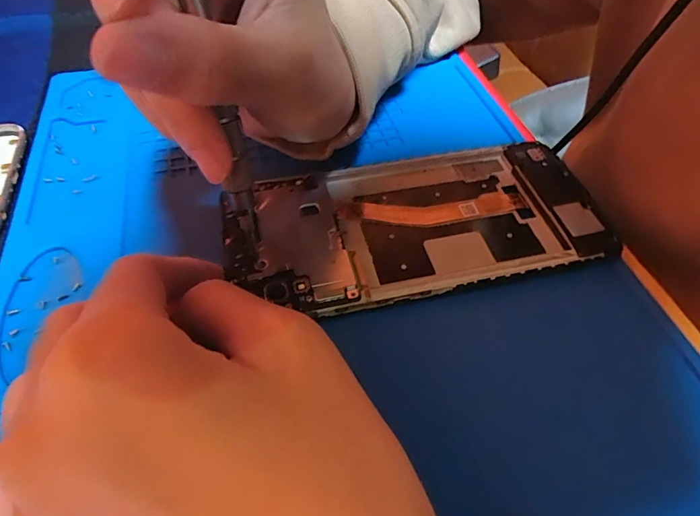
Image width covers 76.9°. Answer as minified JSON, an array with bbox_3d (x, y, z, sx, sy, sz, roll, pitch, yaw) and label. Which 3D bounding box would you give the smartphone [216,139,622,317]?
[{"bbox_3d":[0.025,-0.015,0.177,0.145,0.007,0.067,-10,53,-10],"label":"smartphone"}]

